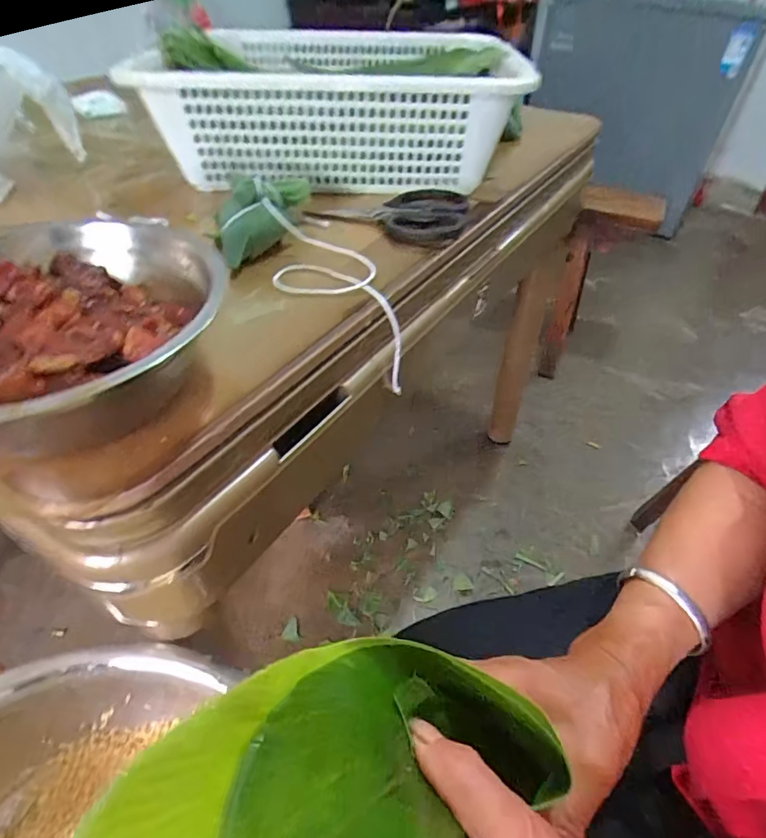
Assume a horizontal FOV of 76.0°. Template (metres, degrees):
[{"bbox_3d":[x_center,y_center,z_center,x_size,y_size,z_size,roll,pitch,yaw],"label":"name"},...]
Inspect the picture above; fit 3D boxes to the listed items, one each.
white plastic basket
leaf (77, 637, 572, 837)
[{"bbox_3d":[-0.035,-0.410,0.632,0.381,0.115,0.352,6,45,4],"label":"white plastic basket"},{"bbox_3d":[-0.012,0.110,0.149,0.082,0.200,0.039,40,97,31],"label":"leaf"}]

